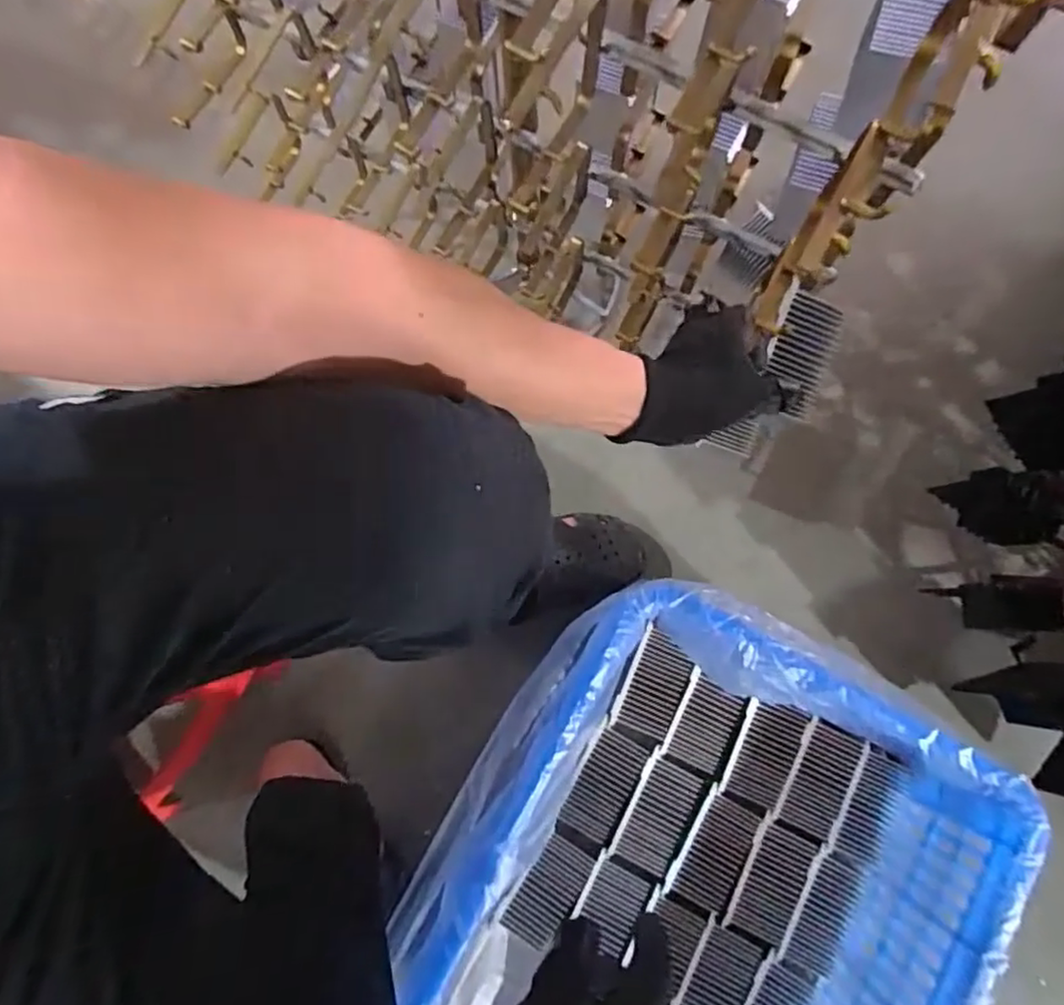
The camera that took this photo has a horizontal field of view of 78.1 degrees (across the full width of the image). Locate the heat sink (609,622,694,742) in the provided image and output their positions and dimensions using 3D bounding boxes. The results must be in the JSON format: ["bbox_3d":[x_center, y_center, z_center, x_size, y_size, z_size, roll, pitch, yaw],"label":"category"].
[{"bbox_3d":[0.114,0.171,0.616,0.054,0.033,0.092,24,79,6],"label":"heat sink"}]

